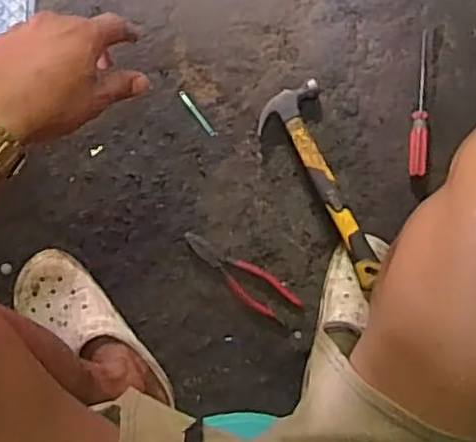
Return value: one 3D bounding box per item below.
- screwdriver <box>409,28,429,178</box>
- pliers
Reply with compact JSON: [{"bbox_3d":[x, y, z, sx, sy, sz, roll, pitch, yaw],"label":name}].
[{"bbox_3d":[0.243,-0.156,0.873,0.020,0.020,0.193,3,89,-2],"label":"screwdriver"},{"bbox_3d":[0.004,0.071,0.869,0.172,0.011,0.049,40,88,-1],"label":"pliers"}]

